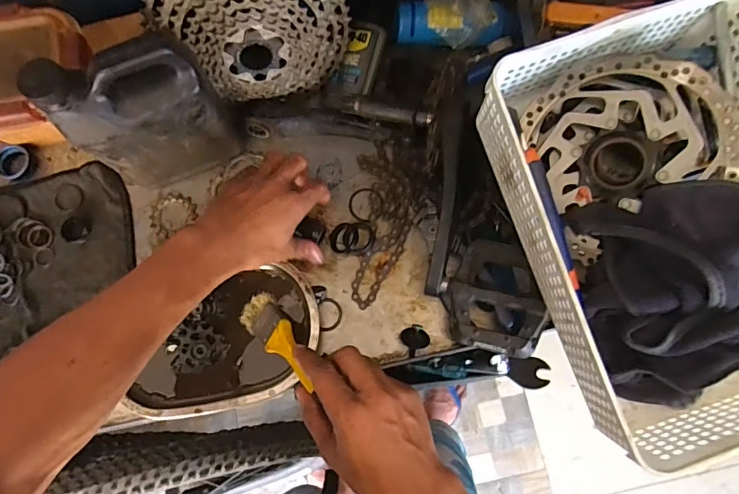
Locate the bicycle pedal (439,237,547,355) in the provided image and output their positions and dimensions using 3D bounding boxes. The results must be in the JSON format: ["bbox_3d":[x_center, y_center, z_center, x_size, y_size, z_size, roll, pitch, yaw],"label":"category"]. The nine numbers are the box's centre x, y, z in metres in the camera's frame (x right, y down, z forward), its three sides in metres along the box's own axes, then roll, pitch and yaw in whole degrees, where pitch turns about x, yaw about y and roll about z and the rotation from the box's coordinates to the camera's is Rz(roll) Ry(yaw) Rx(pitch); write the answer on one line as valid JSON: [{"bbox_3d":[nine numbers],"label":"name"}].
[{"bbox_3d":[0.129,0.049,0.482,0.100,0.043,0.114,16,77,4],"label":"bicycle pedal"}]

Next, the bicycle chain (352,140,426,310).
[{"bbox_3d":[0.022,-0.029,0.523,0.073,0.016,0.186,2,77,1],"label":"bicycle chain"}]

